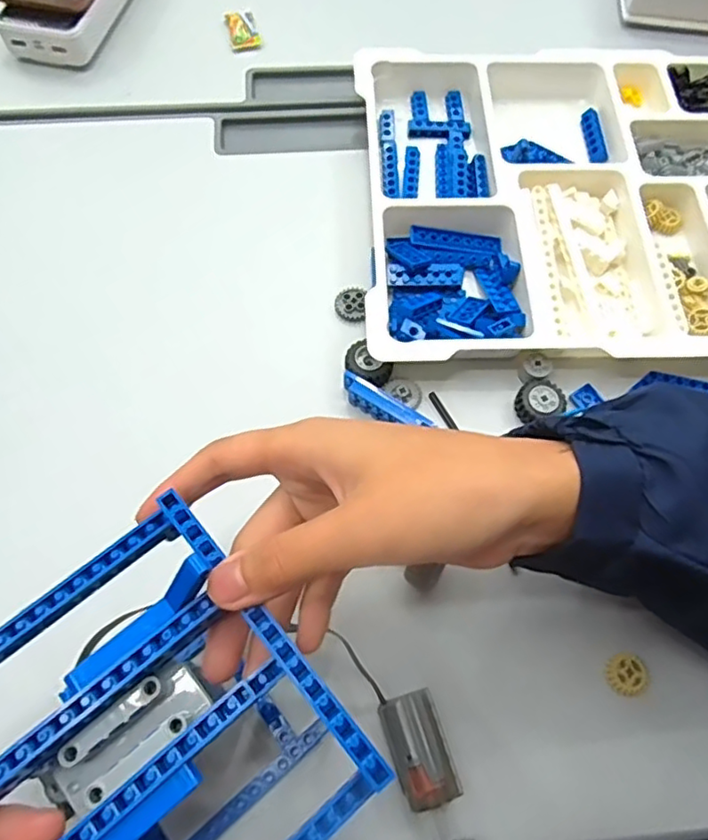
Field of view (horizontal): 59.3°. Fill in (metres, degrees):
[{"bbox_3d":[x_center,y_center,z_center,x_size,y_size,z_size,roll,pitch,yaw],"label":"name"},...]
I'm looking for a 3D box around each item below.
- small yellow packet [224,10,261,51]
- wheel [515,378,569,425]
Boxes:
[{"bbox_3d":[-0.092,-0.324,0.514,0.025,0.010,0.039,-13,66,-8],"label":"small yellow packet"},{"bbox_3d":[0.111,-0.010,0.377,0.030,0.014,0.025,-15,67,-9],"label":"wheel"}]

